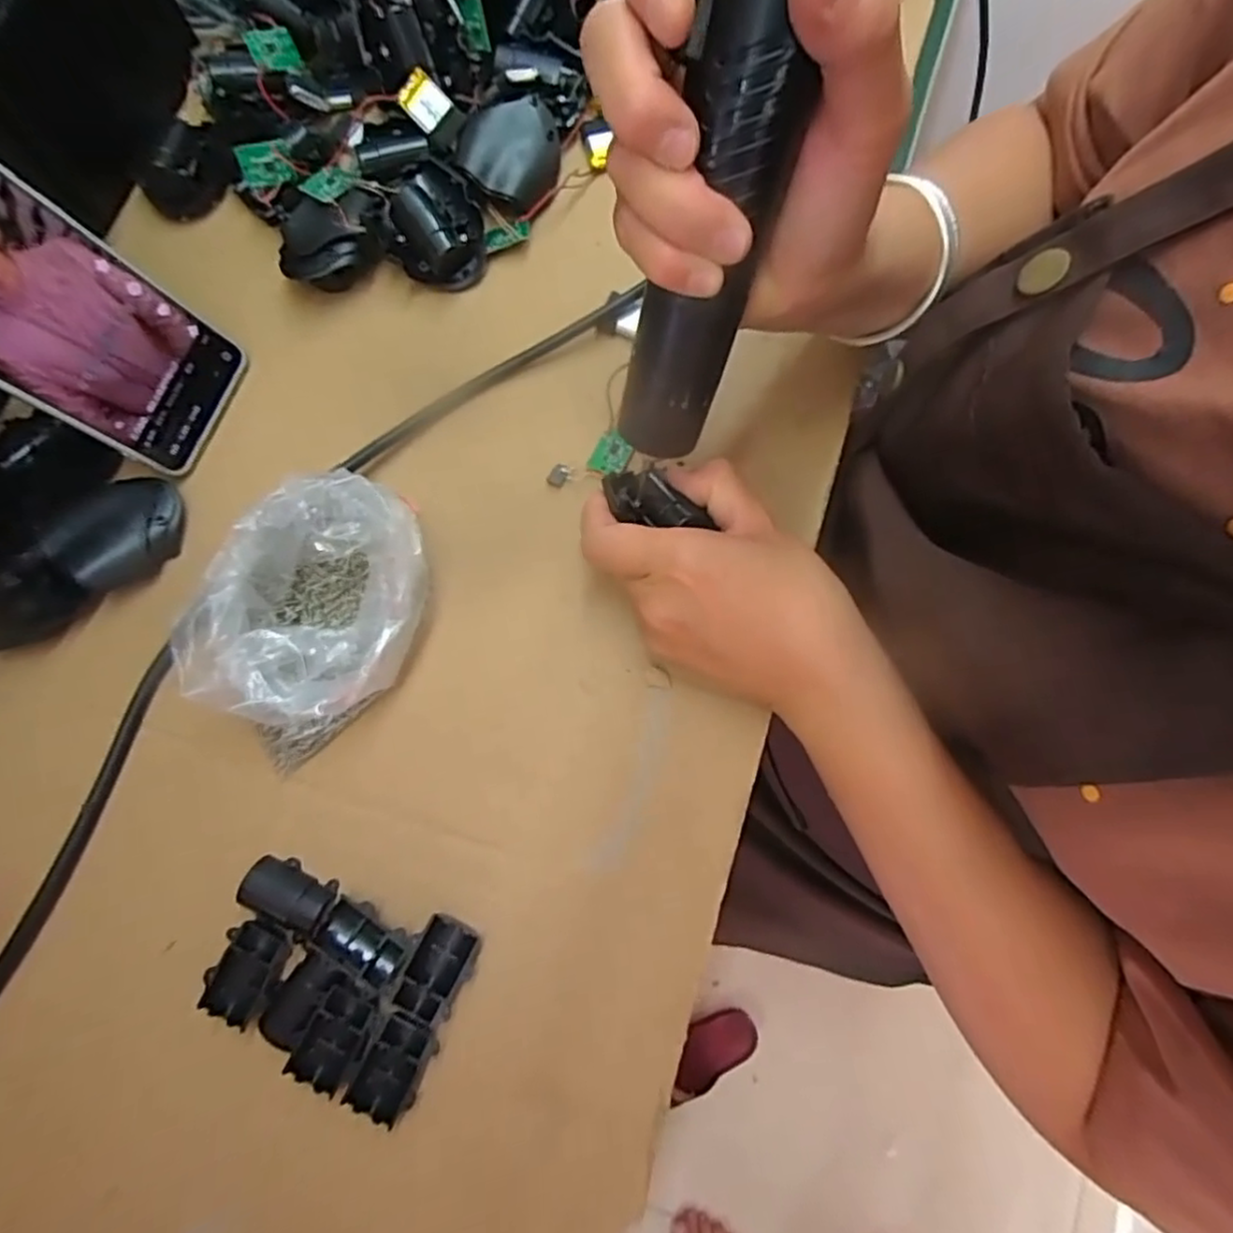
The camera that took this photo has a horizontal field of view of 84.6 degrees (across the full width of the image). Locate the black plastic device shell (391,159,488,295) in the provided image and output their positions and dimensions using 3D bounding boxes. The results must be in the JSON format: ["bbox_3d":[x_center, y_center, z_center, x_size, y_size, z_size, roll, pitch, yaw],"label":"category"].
[{"bbox_3d":[-0.096,-0.206,0.356,0.046,0.033,0.054,-21,77,-4],"label":"black plastic device shell"}]

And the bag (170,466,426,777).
[{"bbox_3d":[-0.133,-0.002,0.301,0.086,0.046,0.118,41,80,9],"label":"bag"}]

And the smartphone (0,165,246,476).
[{"bbox_3d":[-0.247,-0.134,0.285,0.007,0.162,0.078,11,75,32],"label":"smartphone"}]

